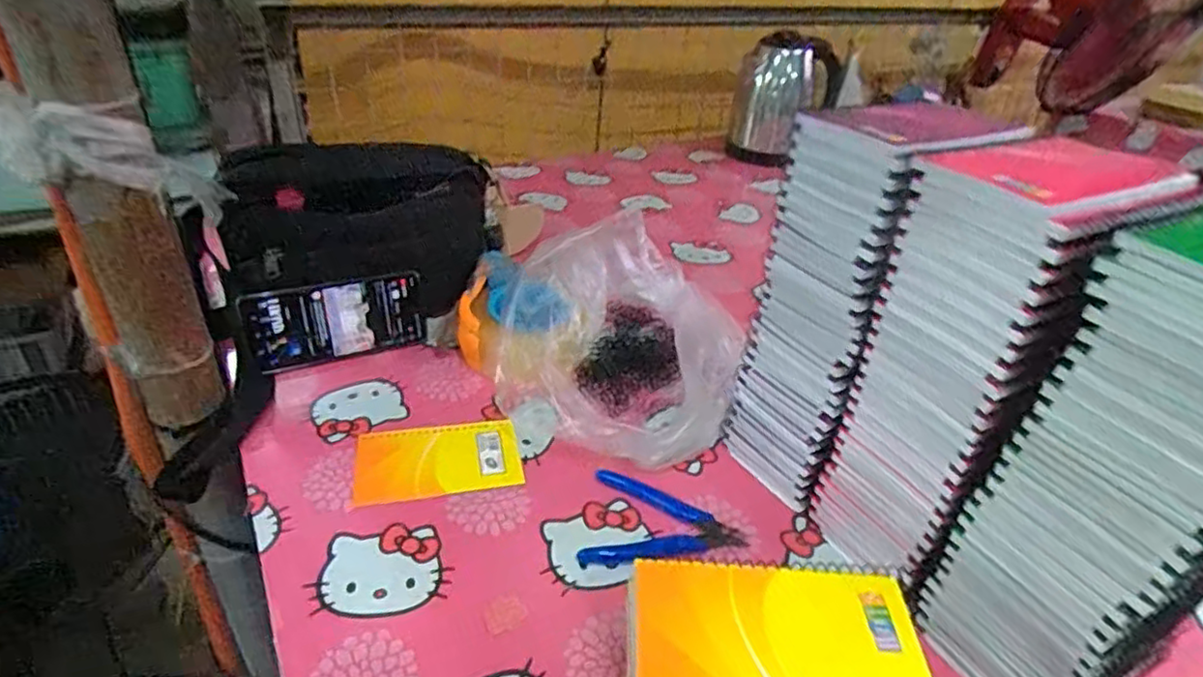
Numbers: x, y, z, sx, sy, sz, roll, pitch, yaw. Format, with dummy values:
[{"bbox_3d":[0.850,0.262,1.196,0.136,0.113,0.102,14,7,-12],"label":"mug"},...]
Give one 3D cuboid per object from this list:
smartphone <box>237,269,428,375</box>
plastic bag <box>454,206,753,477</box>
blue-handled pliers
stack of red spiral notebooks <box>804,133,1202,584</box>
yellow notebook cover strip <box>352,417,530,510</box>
[{"bbox_3d":[-0.253,-0.018,0.643,0.161,0.077,0.015,-13,26,-25],"label":"smartphone"},{"bbox_3d":[0.014,-0.009,0.638,0.244,0.101,0.269,-20,42,-33],"label":"plastic bag"},{"bbox_3d":[0.040,0.134,0.509,0.120,0.010,0.081,-2,35,-10],"label":"blue-handled pliers"},{"bbox_3d":[0.236,0.026,0.436,0.119,0.301,0.100,-20,42,-33],"label":"stack of red spiral notebooks"},{"bbox_3d":[-0.135,0.098,0.545,0.130,0.005,0.085,-5,35,-14],"label":"yellow notebook cover strip"}]

